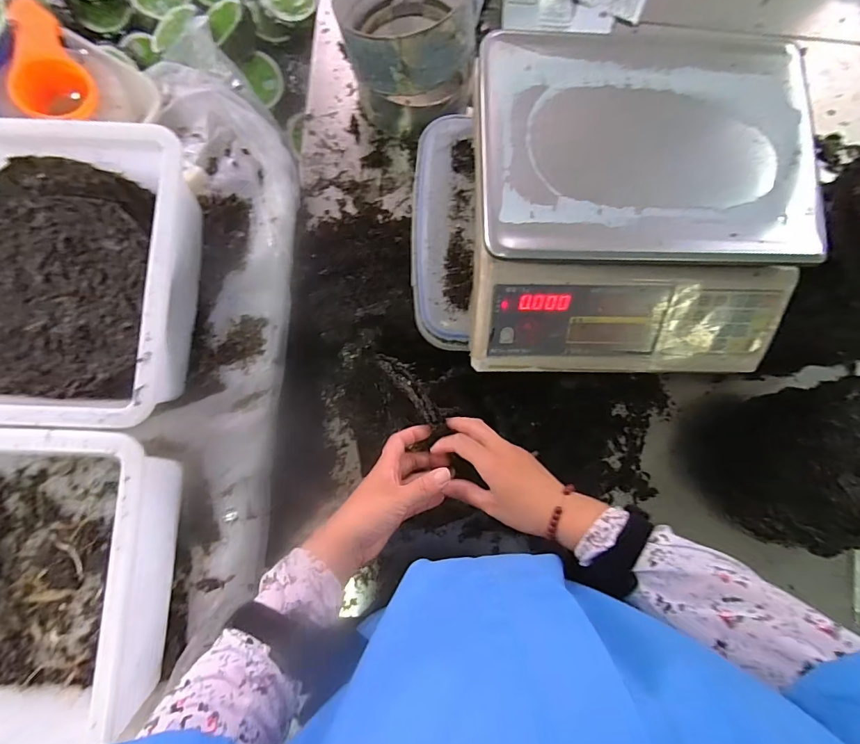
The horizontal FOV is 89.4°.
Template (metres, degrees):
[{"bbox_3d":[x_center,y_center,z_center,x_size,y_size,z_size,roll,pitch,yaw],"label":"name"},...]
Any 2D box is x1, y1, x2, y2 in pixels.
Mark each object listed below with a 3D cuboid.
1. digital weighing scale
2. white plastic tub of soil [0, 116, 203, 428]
[{"bbox_3d":[0.210,-0.169,0.453,0.327,0.106,0.319,0,83,-3],"label":"digital weighing scale"},{"bbox_3d":[-0.423,-0.095,0.440,0.366,0.119,0.288,2,83,-2],"label":"white plastic tub of soil"}]

